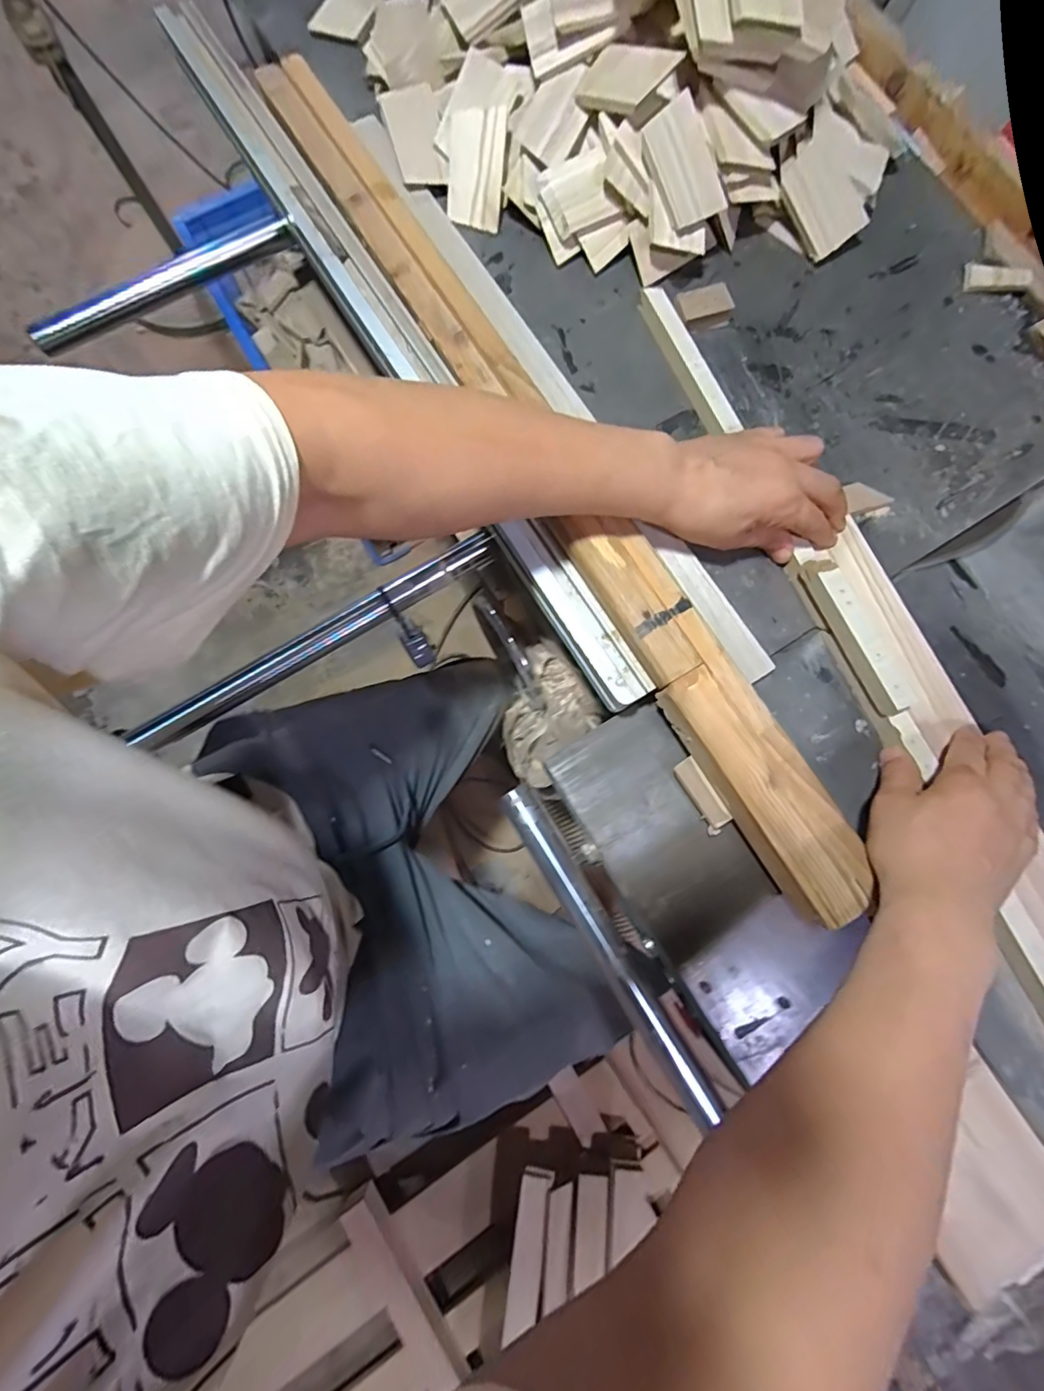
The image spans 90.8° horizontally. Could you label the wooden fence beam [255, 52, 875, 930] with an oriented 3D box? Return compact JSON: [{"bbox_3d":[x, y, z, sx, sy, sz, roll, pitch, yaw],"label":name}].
[{"bbox_3d":[0.000,-0.233,0.437,0.066,0.034,0.881,-30,81,-6],"label":"wooden fence beam"}]

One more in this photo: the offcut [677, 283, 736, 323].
[{"bbox_3d":[0.169,-0.361,0.476,0.050,0.013,0.029,-17,80,-4],"label":"offcut"}]

